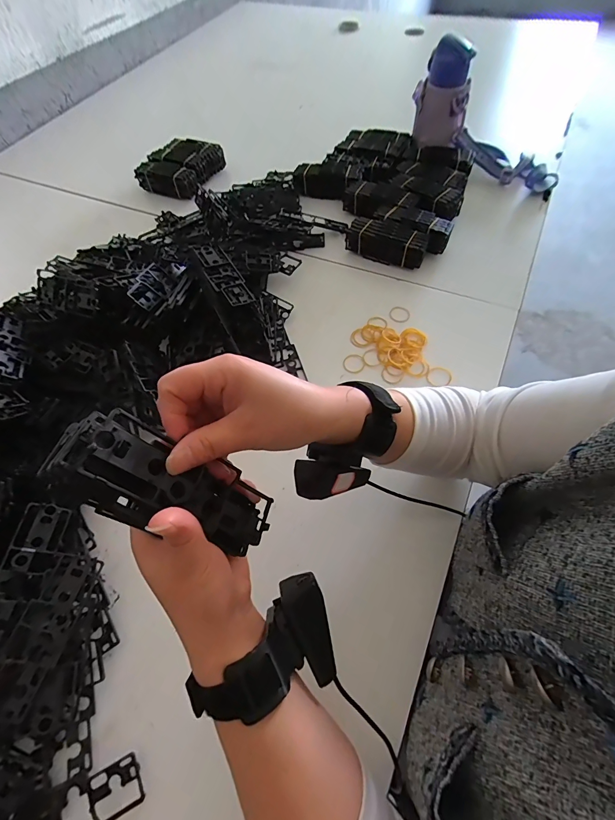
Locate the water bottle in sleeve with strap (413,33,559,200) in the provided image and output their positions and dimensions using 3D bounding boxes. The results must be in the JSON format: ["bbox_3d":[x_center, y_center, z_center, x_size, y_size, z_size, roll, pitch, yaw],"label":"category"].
[{"bbox_3d":[0.333,-0.532,0.644,0.308,0.176,0.098,30,67,18],"label":"water bottle in sleeve with strap"}]

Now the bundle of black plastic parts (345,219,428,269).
[{"bbox_3d":[0.129,-0.273,0.575,0.129,0.047,0.049,24,65,18],"label":"bundle of black plastic parts"}]

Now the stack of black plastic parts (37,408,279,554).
[{"bbox_3d":[-0.076,0.048,0.209,0.016,0.130,0.049,-10,51,43],"label":"stack of black plastic parts"}]

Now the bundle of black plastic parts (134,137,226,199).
[{"bbox_3d":[-0.259,-0.502,0.724,0.144,0.041,0.144,17,63,14],"label":"bundle of black plastic parts"}]

